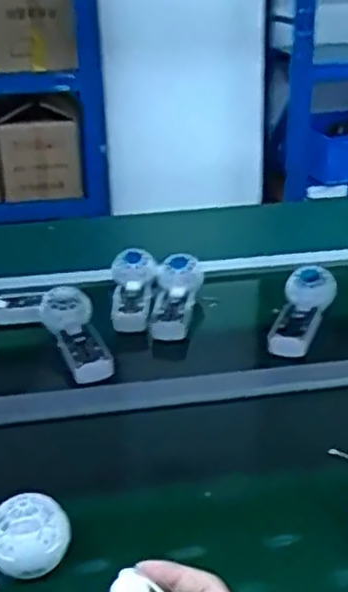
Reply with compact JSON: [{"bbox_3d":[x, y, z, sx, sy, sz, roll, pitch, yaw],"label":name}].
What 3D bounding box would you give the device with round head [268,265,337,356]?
[{"bbox_3d":[0.160,0.026,0.928,0.063,0.042,0.163,13,45,21],"label":"device with round head"}]

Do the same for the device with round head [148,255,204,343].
[{"bbox_3d":[0.005,-0.008,0.977,0.065,0.052,0.146,2,29,3],"label":"device with round head"}]

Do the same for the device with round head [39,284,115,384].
[{"bbox_3d":[-0.127,0.052,0.926,0.073,0.056,0.174,-8,30,-14],"label":"device with round head"}]

